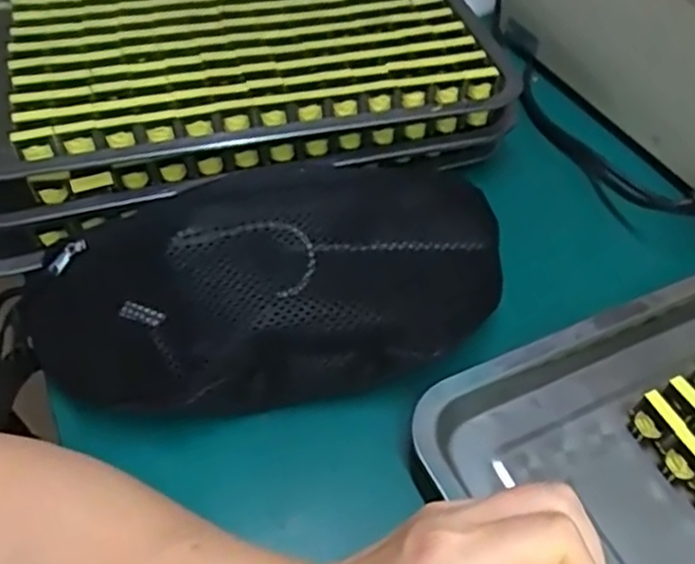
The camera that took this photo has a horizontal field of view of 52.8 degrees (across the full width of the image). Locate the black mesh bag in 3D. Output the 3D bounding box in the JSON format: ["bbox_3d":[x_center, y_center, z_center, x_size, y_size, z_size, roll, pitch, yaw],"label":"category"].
[{"bbox_3d":[-0.040,0.003,0.390,0.273,0.074,0.111,-11,51,-10],"label":"black mesh bag"}]

